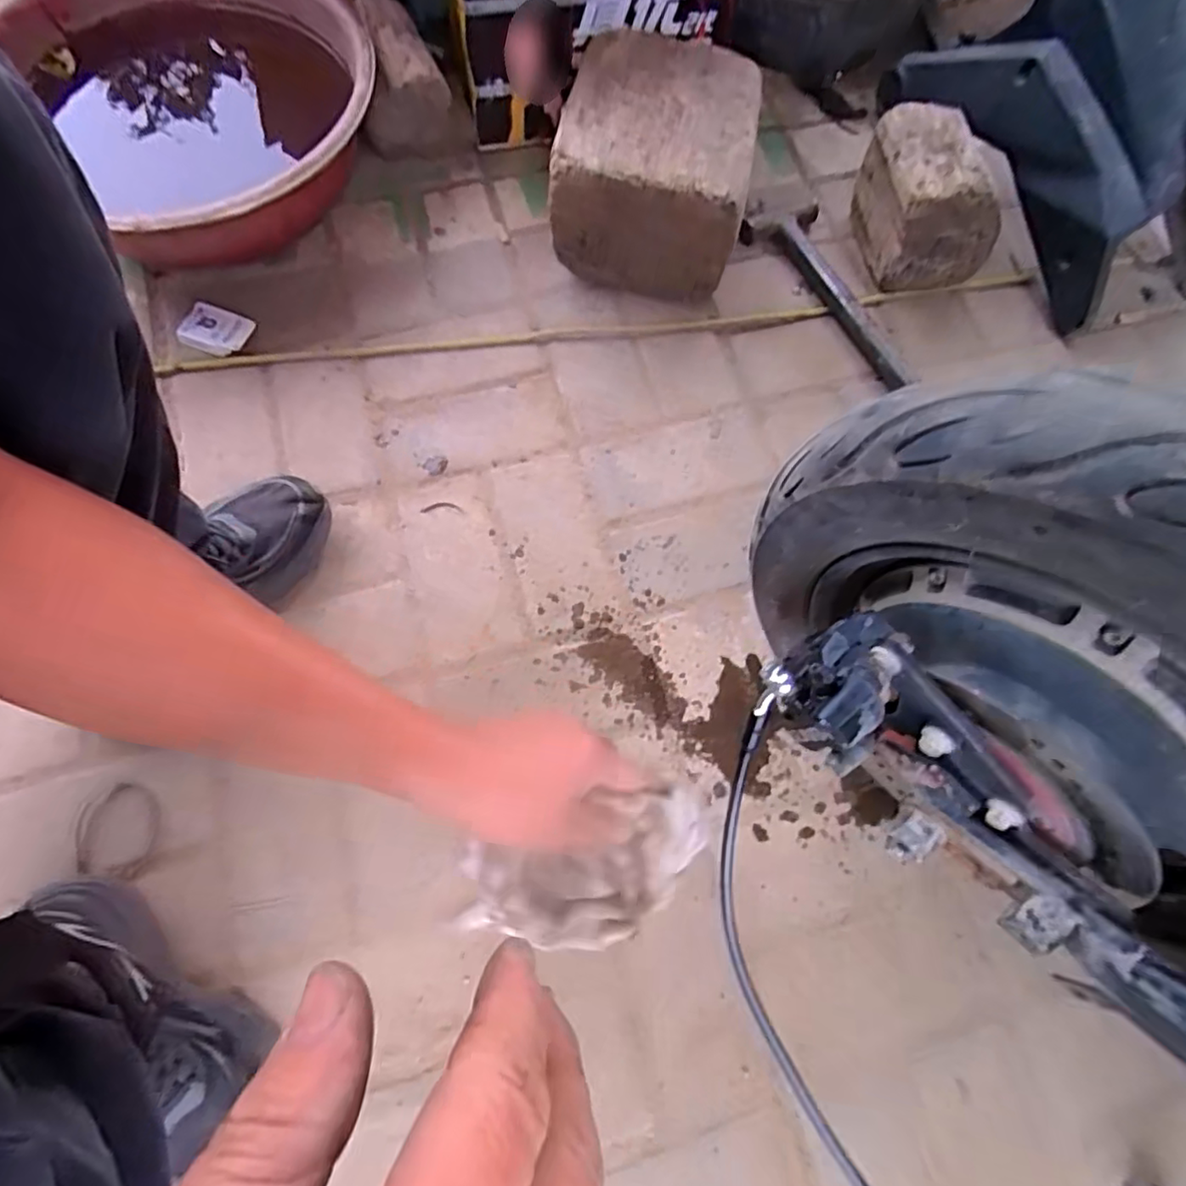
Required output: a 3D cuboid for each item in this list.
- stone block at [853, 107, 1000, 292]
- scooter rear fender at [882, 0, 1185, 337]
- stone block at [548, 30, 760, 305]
[{"bbox_3d":[0.363,-0.429,0.677,0.110,0.124,0.142,-7,73,-4],"label":"stone block"},{"bbox_3d":[0.549,-0.519,0.666,0.236,0.221,0.380,-25,75,-9],"label":"scooter rear fender"},{"bbox_3d":[0.069,-0.451,0.663,0.186,0.137,0.211,13,73,3],"label":"stone block"}]

